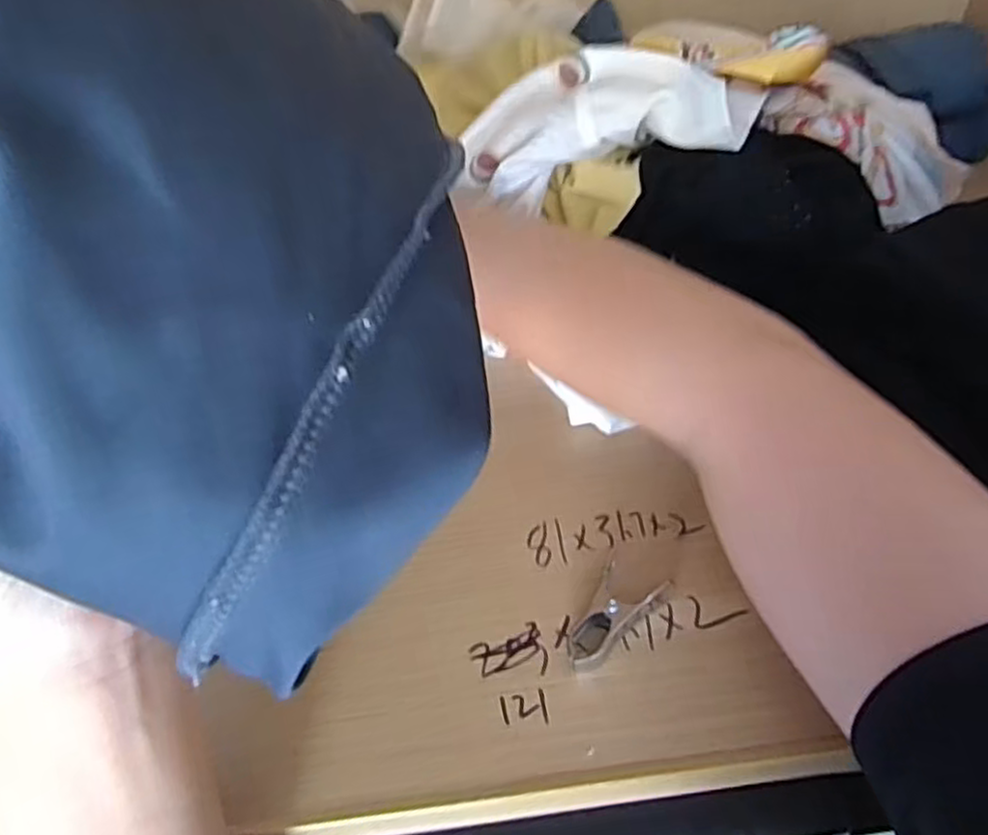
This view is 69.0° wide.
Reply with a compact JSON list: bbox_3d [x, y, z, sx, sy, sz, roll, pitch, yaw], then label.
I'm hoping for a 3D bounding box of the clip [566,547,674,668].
[{"bbox_3d":[0.045,0.075,0.282,0.029,0.013,0.052,25,51,31],"label":"clip"}]

